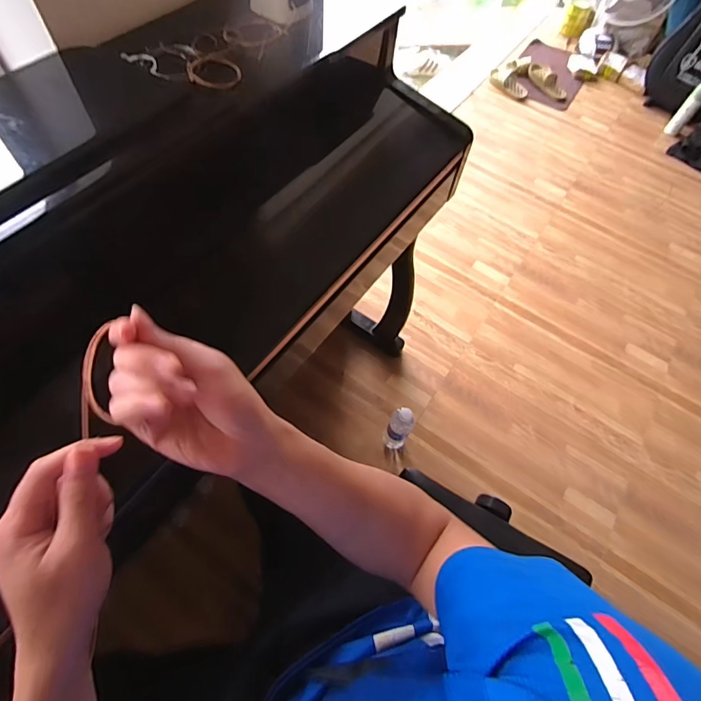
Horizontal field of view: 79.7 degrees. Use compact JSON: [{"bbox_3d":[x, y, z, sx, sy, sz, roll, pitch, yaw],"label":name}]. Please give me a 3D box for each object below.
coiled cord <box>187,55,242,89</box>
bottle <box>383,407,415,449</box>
[{"bbox_3d":[-0.169,-0.347,0.523,0.064,0.006,0.063,-7,68,-16],"label":"coiled cord"},{"bbox_3d":[0.135,0.219,1.171,0.067,0.195,0.063,2,61,-4],"label":"bottle"}]

